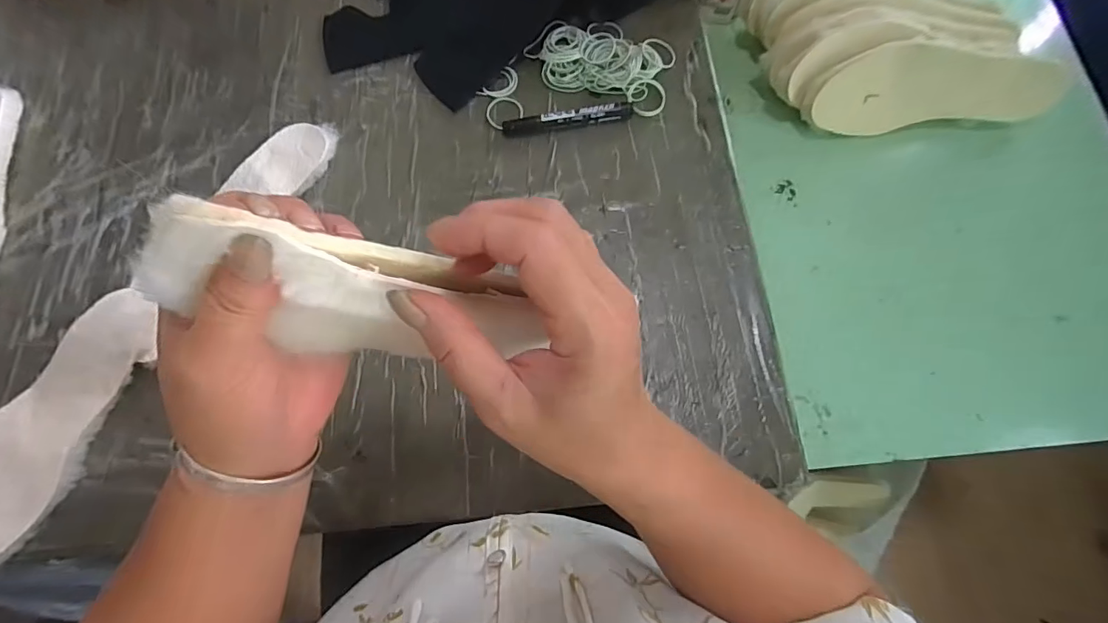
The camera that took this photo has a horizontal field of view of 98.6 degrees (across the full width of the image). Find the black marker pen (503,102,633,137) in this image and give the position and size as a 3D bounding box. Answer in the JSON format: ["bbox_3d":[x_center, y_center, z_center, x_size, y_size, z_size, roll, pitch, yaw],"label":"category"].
[{"bbox_3d":[0.015,-0.210,0.522,0.140,0.022,0.017,-5,74,-2],"label":"black marker pen"}]

